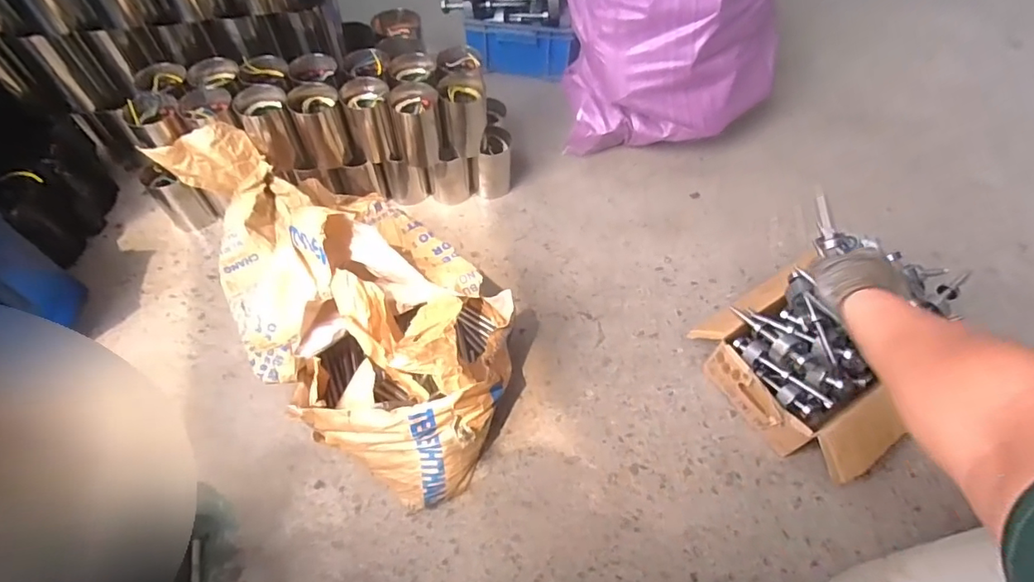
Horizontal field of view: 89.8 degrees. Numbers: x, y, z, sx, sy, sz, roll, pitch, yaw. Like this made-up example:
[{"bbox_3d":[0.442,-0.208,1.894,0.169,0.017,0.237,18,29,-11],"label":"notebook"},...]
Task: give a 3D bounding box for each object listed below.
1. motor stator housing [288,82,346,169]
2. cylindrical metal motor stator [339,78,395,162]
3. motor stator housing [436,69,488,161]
[{"bbox_3d":[-0.382,-0.317,1.003,0.106,0.133,0.086,-21,60,-13],"label":"motor stator housing"},{"bbox_3d":[-0.283,-0.334,1.018,0.088,0.129,0.098,-16,59,-10],"label":"cylindrical metal motor stator"},{"bbox_3d":[-0.102,-0.350,1.033,0.089,0.127,0.090,-9,59,-6],"label":"motor stator housing"}]

